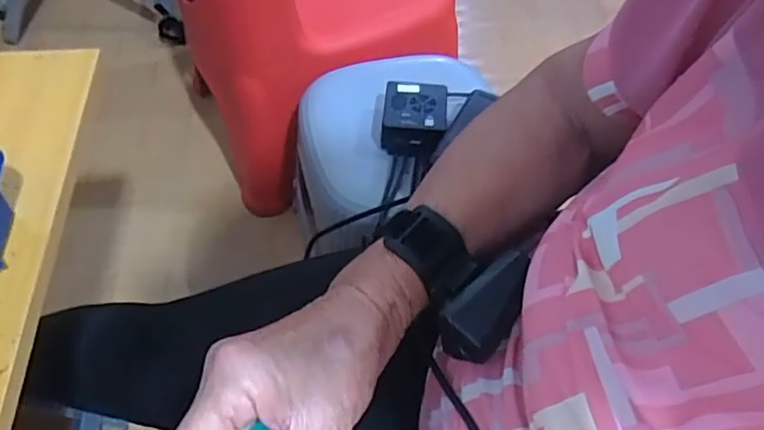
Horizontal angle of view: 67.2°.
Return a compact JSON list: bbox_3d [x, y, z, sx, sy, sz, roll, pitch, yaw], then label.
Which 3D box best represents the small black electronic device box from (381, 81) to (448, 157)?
[{"bbox_3d":[0.034,-0.114,0.685,0.082,0.045,0.083,4,54,1],"label":"small black electronic device box"}]

